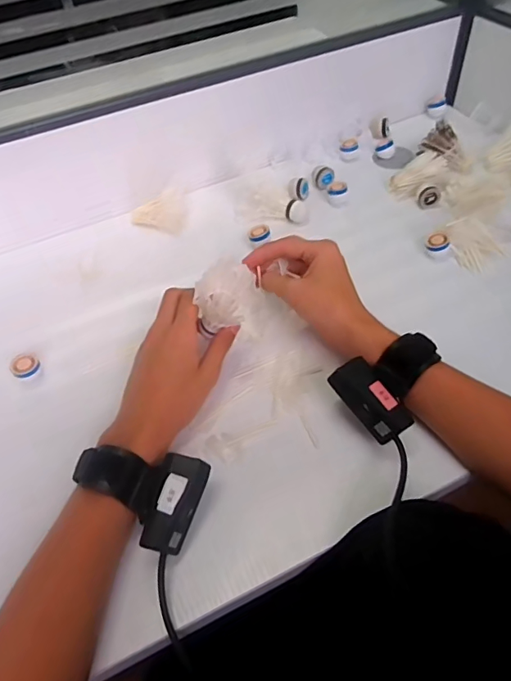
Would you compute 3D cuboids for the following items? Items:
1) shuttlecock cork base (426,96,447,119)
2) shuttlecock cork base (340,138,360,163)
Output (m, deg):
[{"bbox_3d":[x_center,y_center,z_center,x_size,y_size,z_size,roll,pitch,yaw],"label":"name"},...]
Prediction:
[{"bbox_3d":[0.279,-0.360,0.746,0.028,0.027,0.028,14,54,16],"label":"shuttlecock cork base"},{"bbox_3d":[0.134,-0.272,0.691,0.027,0.021,0.028,6,52,10],"label":"shuttlecock cork base"}]

